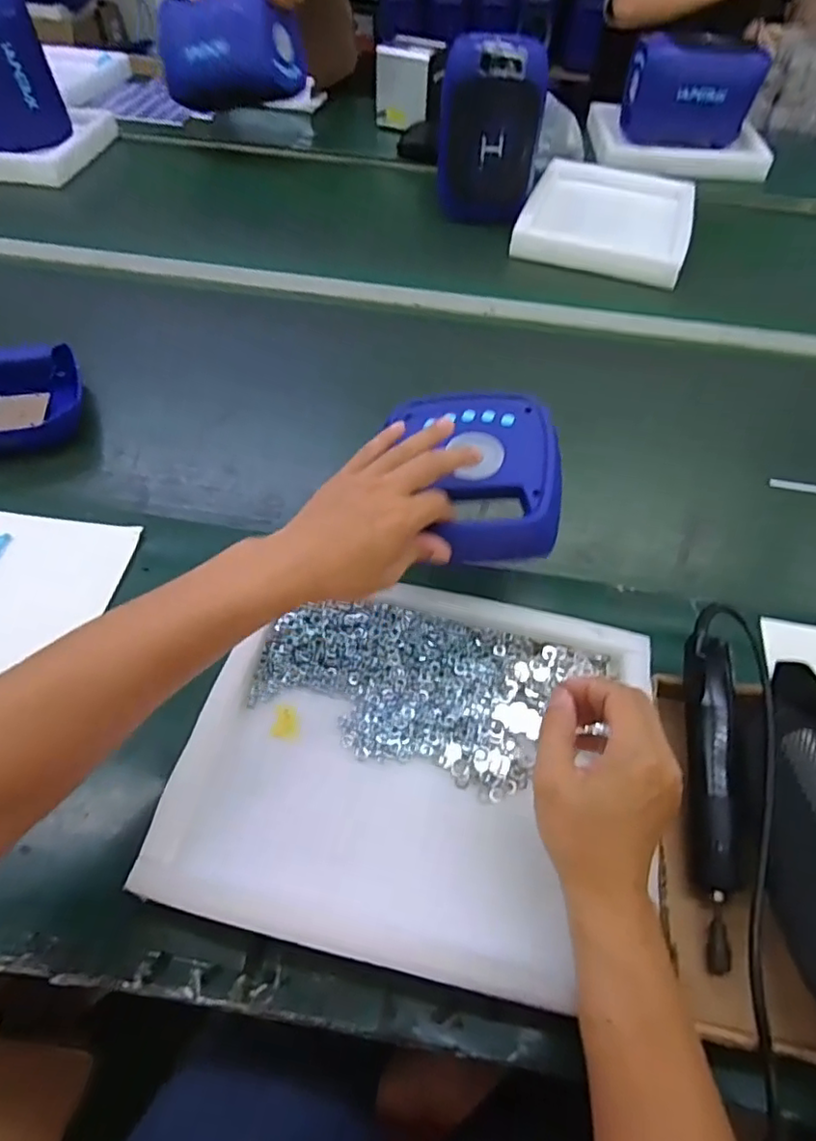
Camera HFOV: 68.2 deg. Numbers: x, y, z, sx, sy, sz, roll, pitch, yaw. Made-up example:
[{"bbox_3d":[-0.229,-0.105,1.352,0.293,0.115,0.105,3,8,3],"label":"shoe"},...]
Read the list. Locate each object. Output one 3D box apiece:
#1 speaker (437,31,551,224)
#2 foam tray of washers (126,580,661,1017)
[{"bbox_3d":[0.143,-0.768,1.037,0.165,0.214,0.115,10,53,5],"label":"speaker"},{"bbox_3d":[0.007,0.147,0.498,0.345,0.045,0.302,11,53,6],"label":"foam tray of washers"}]

